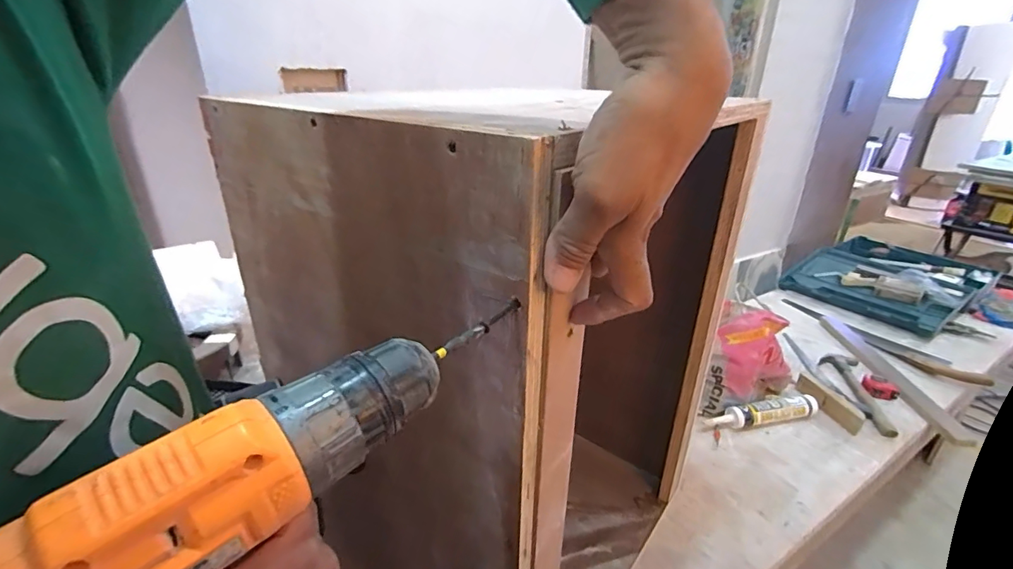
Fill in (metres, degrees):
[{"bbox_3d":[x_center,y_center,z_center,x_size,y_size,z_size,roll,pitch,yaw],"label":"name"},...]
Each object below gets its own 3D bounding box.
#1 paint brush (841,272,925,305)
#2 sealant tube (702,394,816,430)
[{"bbox_3d":[1.221,0.008,1.526,0.218,0.015,0.077,24,74,46],"label":"paint brush"},{"bbox_3d":[0.580,0.290,1.053,0.256,0.043,0.052,-4,24,-10],"label":"sealant tube"}]

